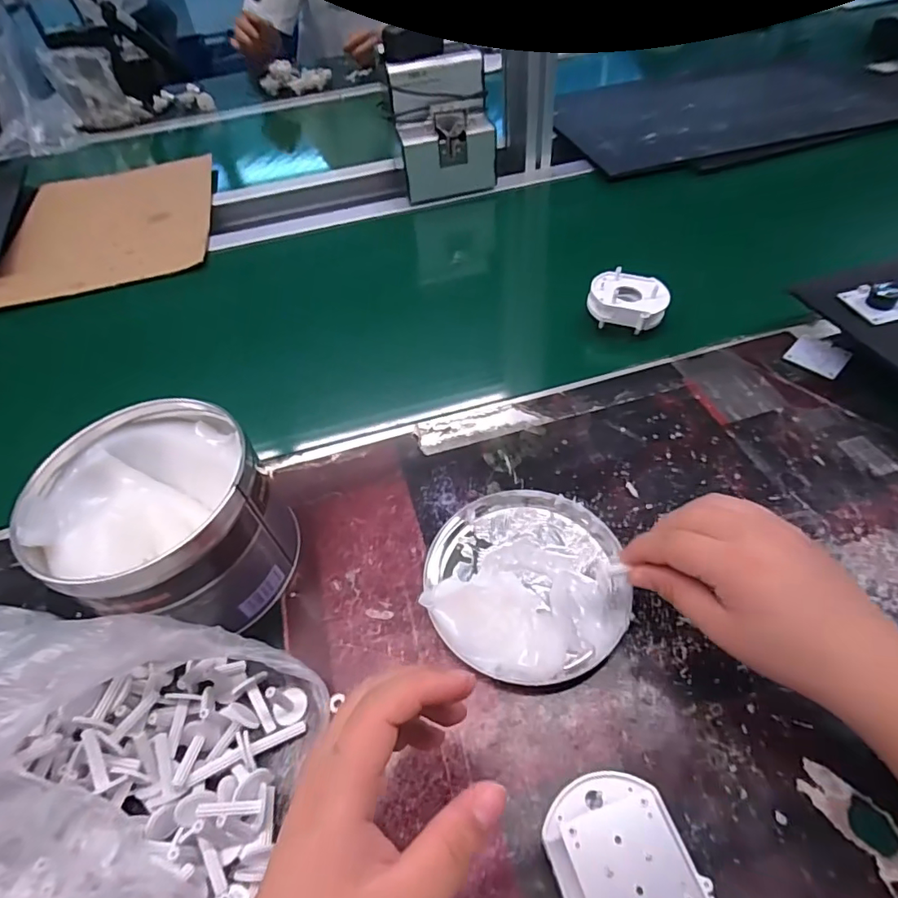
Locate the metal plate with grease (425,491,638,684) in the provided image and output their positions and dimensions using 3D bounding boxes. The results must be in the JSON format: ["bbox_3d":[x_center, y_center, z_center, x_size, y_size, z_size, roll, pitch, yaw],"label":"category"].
[{"bbox_3d":[0.049,0.078,0.330,0.125,0.031,0.128,-3,51,4],"label":"metal plate with grease"}]

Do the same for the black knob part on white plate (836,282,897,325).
[{"bbox_3d":[0.355,-0.125,0.418,0.045,0.016,0.045,-14,51,-5],"label":"black knob part on white plate"}]

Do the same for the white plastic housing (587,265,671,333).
[{"bbox_3d":[0.169,-0.138,0.488,0.069,0.033,0.054,22,56,22],"label":"white plastic housing"}]

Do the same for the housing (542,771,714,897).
[{"bbox_3d":[0.076,0.186,0.228,0.060,0.046,0.070,-21,52,-11],"label":"housing"}]

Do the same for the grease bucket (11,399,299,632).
[{"bbox_3d":[-0.173,0.046,0.332,0.126,0.100,0.125,-3,51,4],"label":"grease bucket"}]

